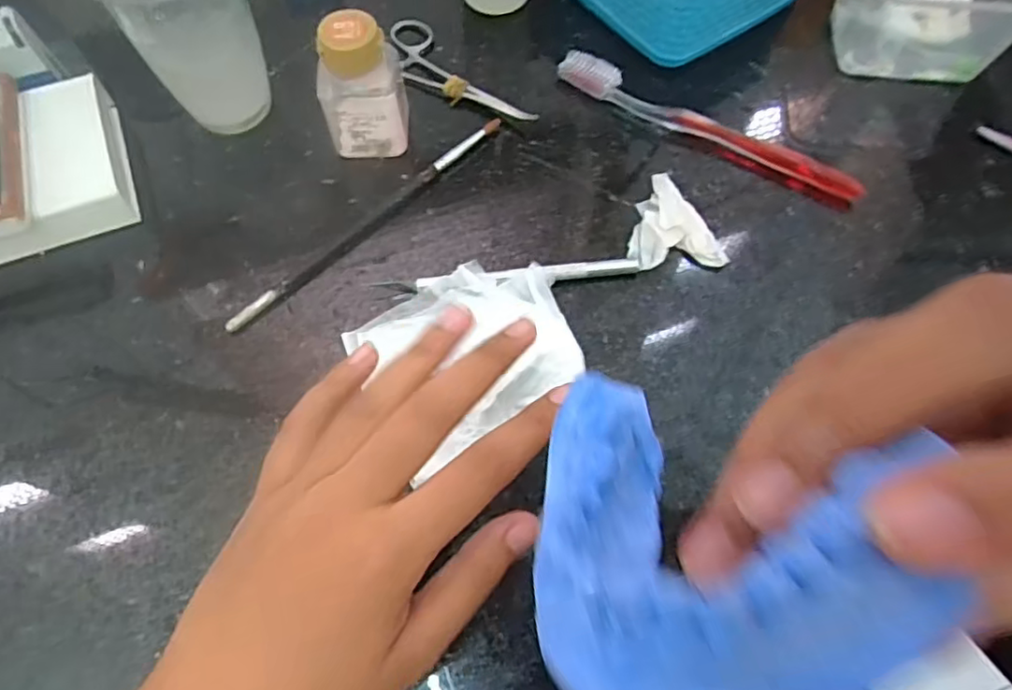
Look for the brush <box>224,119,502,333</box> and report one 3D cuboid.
[{"bbox_3d":[-0.073,-0.070,0.342,0.007,0.007,0.189,42,72,16],"label":"brush"}]

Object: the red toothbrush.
[{"bbox_3d":[0.115,-0.128,0.365,0.187,0.013,0.019,31,69,13],"label":"red toothbrush"}]

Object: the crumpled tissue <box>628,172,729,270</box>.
[{"bbox_3d":[0.091,-0.067,0.339,0.048,0.009,0.053,-3,66,-2],"label":"crumpled tissue"}]

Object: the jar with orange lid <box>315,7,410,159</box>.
[{"bbox_3d":[-0.078,-0.137,0.337,0.044,0.072,0.035,-9,66,-5],"label":"jar with orange lid"}]

